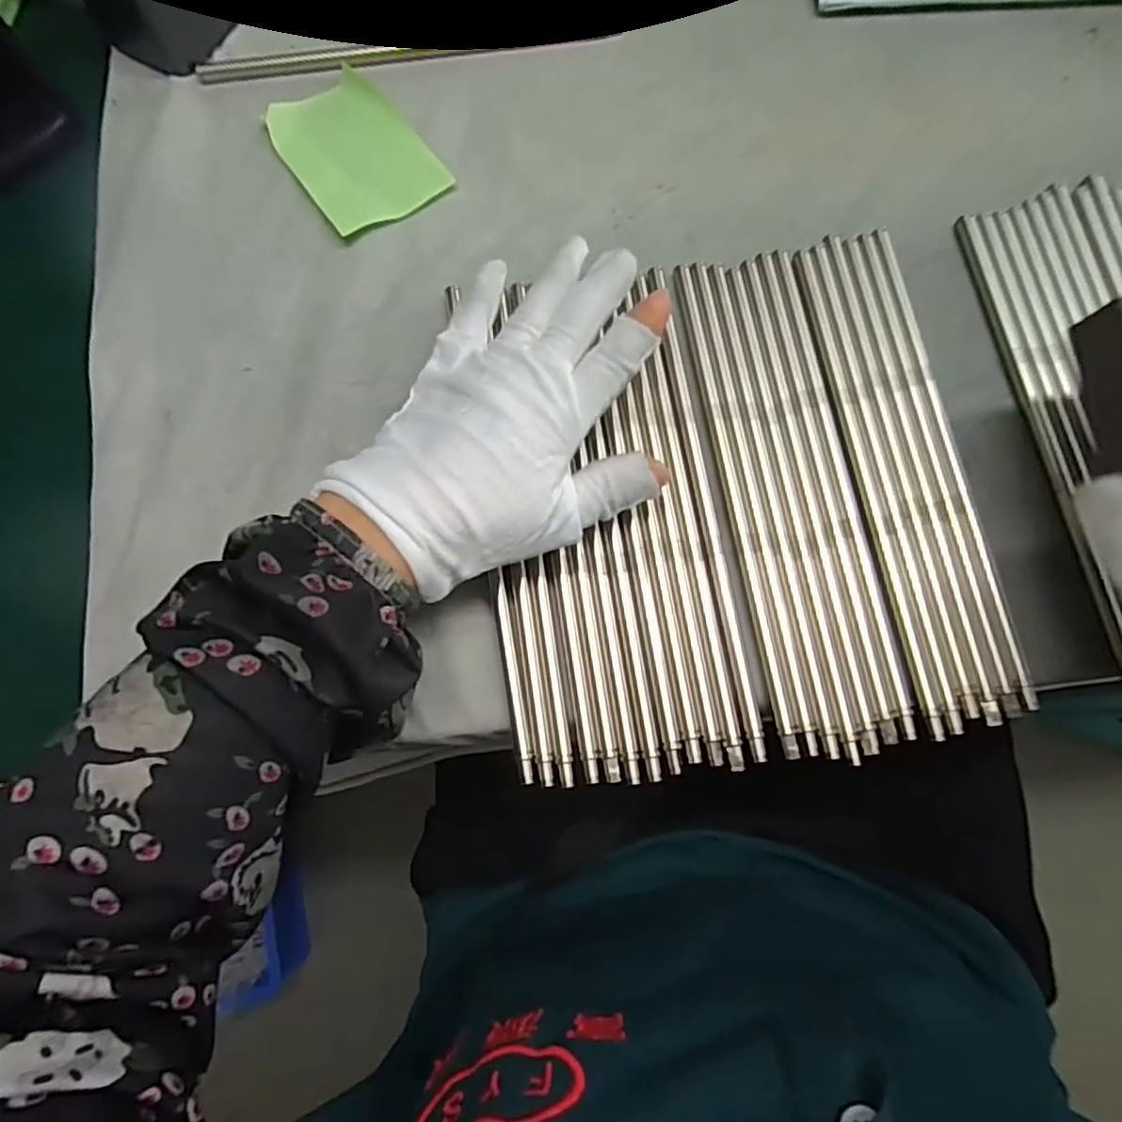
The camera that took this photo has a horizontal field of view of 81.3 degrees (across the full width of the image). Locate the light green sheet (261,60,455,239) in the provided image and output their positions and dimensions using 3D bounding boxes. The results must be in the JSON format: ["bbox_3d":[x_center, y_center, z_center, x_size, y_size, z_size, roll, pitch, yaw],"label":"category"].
[{"bbox_3d":[-0.104,-0.206,0.330,0.063,0.008,0.086,-35,77,-8],"label":"light green sheet"}]

